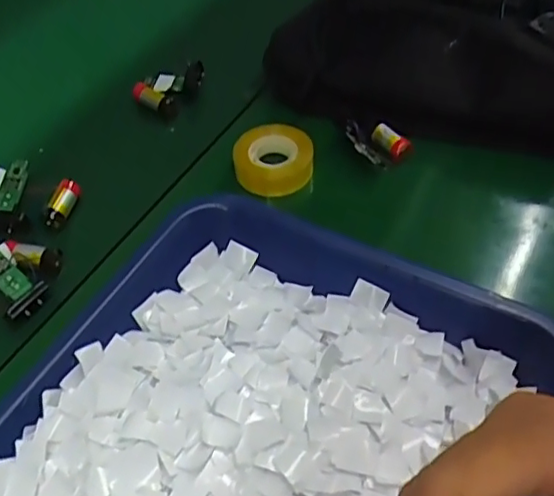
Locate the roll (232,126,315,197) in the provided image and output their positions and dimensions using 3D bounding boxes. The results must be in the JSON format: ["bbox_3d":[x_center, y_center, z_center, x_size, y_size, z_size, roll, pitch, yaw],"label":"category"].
[{"bbox_3d":[-0.002,-0.067,0.431,0.056,0.027,0.051,0,53,-1],"label":"roll"}]

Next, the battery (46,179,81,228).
[{"bbox_3d":[-0.149,-0.031,0.408,0.014,0.011,0.035,14,69,9],"label":"battery"}]

